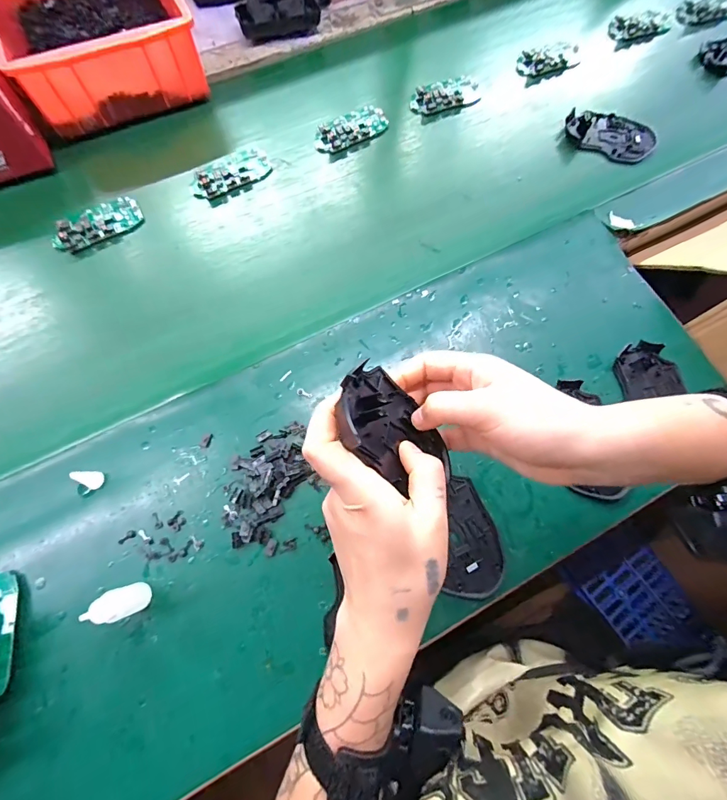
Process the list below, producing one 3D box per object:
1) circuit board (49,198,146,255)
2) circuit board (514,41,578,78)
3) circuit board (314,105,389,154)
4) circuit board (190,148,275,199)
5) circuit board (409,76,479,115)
[{"bbox_3d":[-0.301,-0.199,0.443,0.096,0.015,0.045,-33,77,-11],"label":"circuit board"},{"bbox_3d":[0.261,-0.474,0.548,0.095,0.020,0.040,-18,75,-7],"label":"circuit board"},{"bbox_3d":[-0.016,-0.342,0.499,0.095,0.012,0.044,-25,76,-9],"label":"circuit board"},{"bbox_3d":[-0.161,-0.274,0.472,0.097,0.007,0.046,-30,76,-10],"label":"circuit board"},{"bbox_3d":[0.112,-0.405,0.523,0.103,0.017,0.048,-21,75,-8],"label":"circuit board"}]

